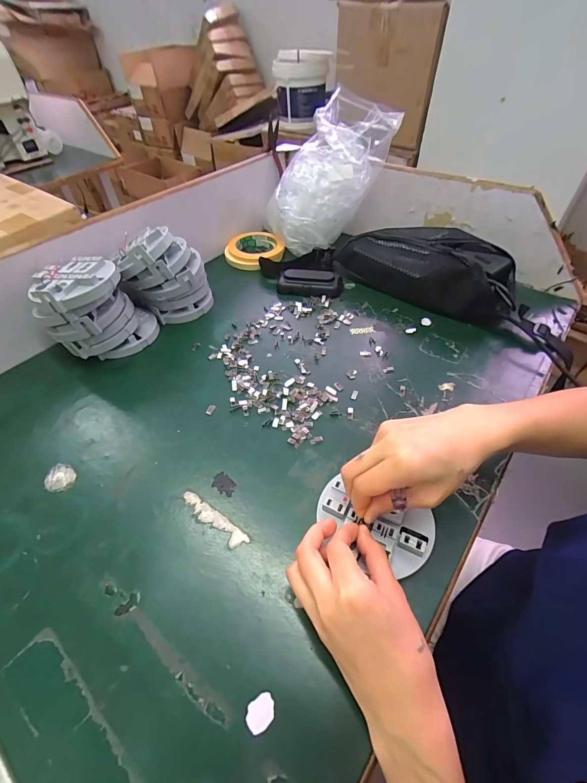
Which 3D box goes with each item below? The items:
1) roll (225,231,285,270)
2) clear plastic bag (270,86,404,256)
[{"bbox_3d":[-0.078,-0.272,0.671,0.105,0.028,0.121,-22,52,-17],"label":"roll"},{"bbox_3d":[0.062,-0.381,0.621,0.144,0.251,0.139,33,33,-3],"label":"clear plastic bag"}]

